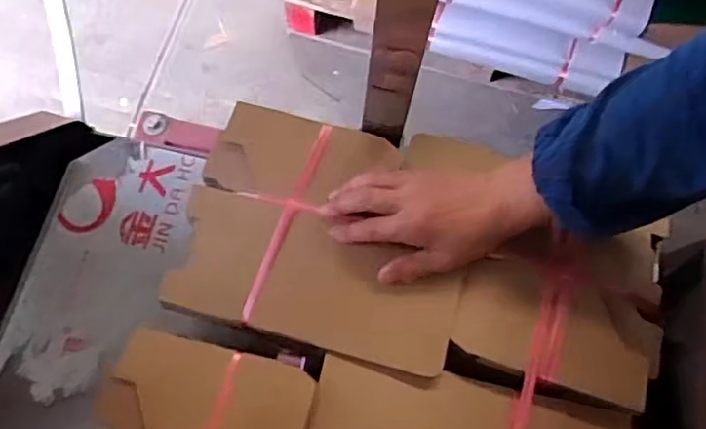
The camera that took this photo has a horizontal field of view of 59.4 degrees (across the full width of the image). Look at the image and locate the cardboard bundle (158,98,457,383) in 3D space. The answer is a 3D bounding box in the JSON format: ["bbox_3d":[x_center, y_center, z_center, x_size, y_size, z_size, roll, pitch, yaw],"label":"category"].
[{"bbox_3d":[-0.024,0.015,0.577,0.257,0.039,0.212,18,71,4],"label":"cardboard bundle"}]

